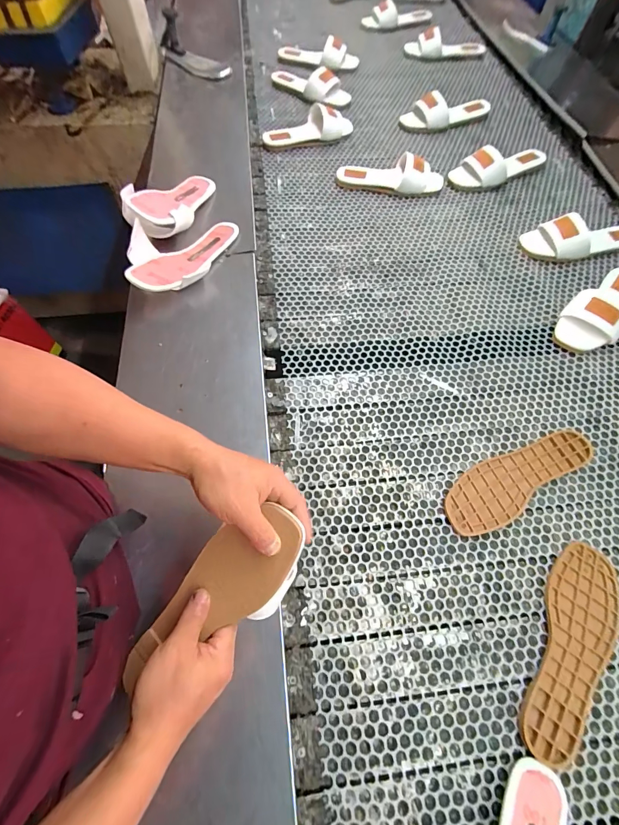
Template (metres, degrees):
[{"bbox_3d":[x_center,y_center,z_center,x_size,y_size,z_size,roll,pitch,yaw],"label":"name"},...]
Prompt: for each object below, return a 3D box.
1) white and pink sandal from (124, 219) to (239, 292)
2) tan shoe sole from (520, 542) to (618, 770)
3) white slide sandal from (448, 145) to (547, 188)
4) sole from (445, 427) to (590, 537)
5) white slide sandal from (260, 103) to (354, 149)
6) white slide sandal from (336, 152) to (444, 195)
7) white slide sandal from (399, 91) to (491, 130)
[{"bbox_3d":[-0.237,-0.314,0.695,0.130,0.065,0.255,35,55,17],"label":"white and pink sandal"},{"bbox_3d":[0.331,0.291,0.452,0.086,0.010,0.254,29,66,14],"label":"tan shoe sole"},{"bbox_3d":[0.473,-0.617,0.902,0.243,0.050,0.088,-25,65,-12],"label":"white slide sandal"},{"bbox_3d":[0.317,0.099,0.548,0.257,0.014,0.084,-24,65,-12],"label":"sole"},{"bbox_3d":[0.001,-0.757,0.964,0.256,0.054,0.093,-25,65,-12],"label":"white slide sandal"},{"bbox_3d":[0.195,-0.576,0.874,0.255,0.061,0.085,12,63,6],"label":"white slide sandal"},{"bbox_3d":[0.387,-0.844,1.011,0.253,0.062,0.086,-14,63,-7],"label":"white slide sandal"}]

